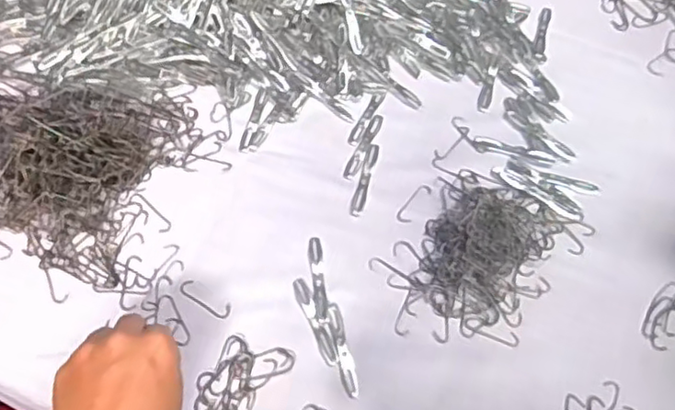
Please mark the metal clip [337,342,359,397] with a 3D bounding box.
[{"bbox_3d":[0.008,0.120,0.461,0.012,0.004,0.039,-12,64,-10],"label":"metal clip"}]

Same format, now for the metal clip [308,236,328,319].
[{"bbox_3d":[-0.015,0.056,0.493,0.010,0.004,0.067,-4,63,-6],"label":"metal clip"}]

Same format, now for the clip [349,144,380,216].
[{"bbox_3d":[0.023,-0.022,0.536,0.011,0.004,0.069,15,62,5],"label":"clip"}]

